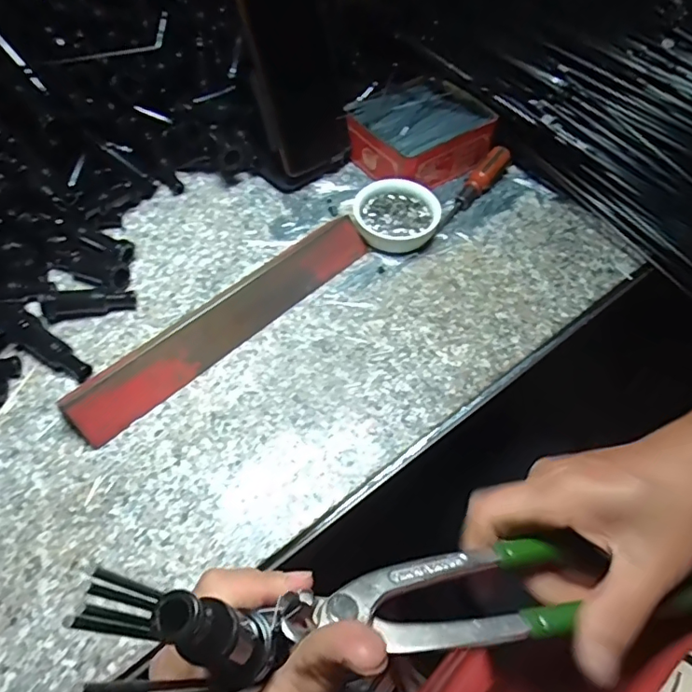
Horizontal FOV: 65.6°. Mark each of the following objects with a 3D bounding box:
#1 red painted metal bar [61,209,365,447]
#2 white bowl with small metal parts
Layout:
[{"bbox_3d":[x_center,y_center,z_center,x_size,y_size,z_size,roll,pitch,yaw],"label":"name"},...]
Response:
[{"bbox_3d":[-0.082,-0.023,0.400,0.031,0.029,0.258,40,63,23],"label":"red painted metal bar"},{"bbox_3d":[0.042,-0.111,0.461,0.070,0.028,0.066,1,55,-1],"label":"white bowl with small metal parts"}]

